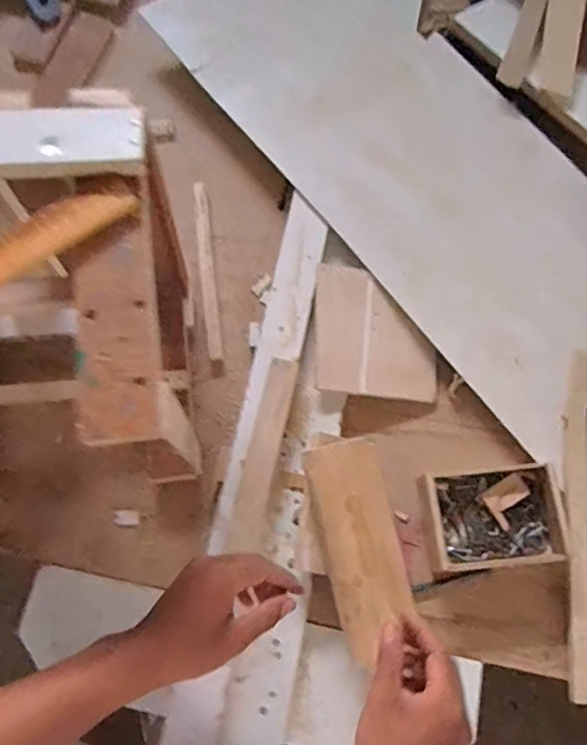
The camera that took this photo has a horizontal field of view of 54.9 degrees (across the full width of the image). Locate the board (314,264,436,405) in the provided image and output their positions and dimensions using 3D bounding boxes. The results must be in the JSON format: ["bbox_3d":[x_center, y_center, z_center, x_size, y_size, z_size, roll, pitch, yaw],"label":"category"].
[{"bbox_3d":[0.104,-0.050,0.700,0.148,0.015,0.161,5,76,1],"label":"board"}]

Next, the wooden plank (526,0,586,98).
[{"bbox_3d":[0.409,-0.573,0.832,0.060,0.017,0.408,16,77,4],"label":"wooden plank"}]

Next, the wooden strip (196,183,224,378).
[{"bbox_3d":[-0.111,-0.127,0.739,0.017,0.010,0.270,-7,76,-2],"label":"wooden strip"}]

